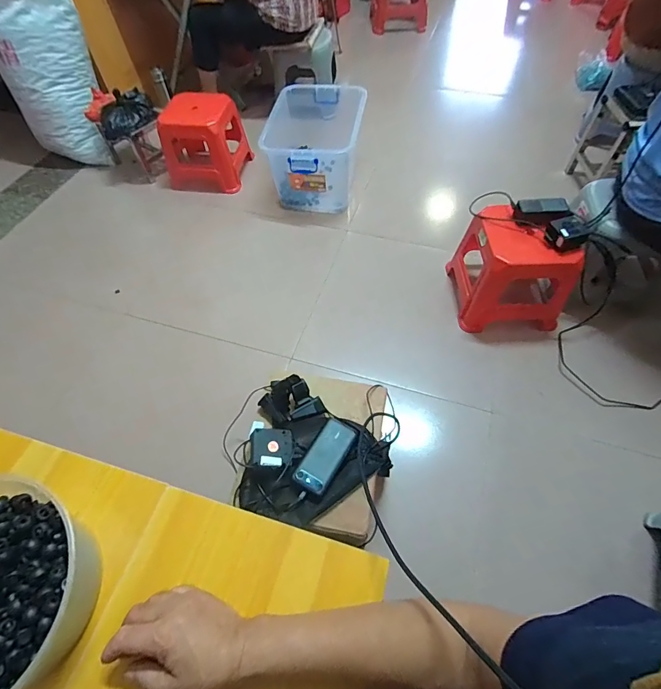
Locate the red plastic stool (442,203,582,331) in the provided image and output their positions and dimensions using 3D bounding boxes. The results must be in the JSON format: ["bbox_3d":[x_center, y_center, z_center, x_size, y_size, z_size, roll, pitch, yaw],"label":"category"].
[{"bbox_3d":[0.560,-0.232,1.216,0.315,0.285,0.288,-5,57,-1],"label":"red plastic stool"}]

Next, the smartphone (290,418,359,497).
[{"bbox_3d":[-0.010,0.221,0.784,0.073,0.011,0.153,23,53,21],"label":"smartphone"}]

